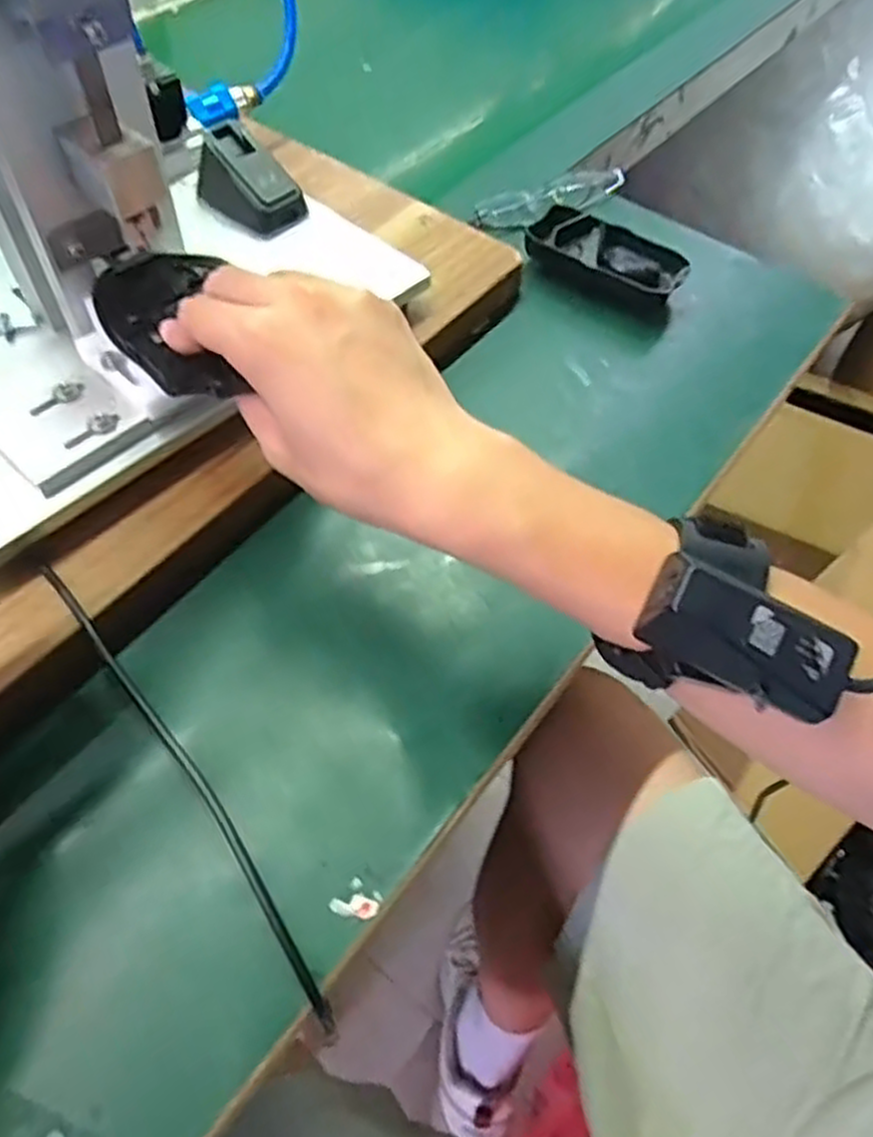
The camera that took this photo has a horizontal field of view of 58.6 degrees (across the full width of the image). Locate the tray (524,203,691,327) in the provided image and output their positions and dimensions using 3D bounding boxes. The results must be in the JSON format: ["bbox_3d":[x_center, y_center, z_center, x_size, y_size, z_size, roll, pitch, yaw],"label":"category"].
[{"bbox_3d":[0.119,-0.215,0.546,0.109,0.027,0.055,32,61,16],"label":"tray"}]

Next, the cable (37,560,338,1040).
[{"bbox_3d":[-0.109,0.085,0.332,0.012,0.027,0.236,-32,64,-22],"label":"cable"}]

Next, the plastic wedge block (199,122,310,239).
[{"bbox_3d":[-0.116,-0.239,0.481,0.061,0.041,0.037,28,60,14],"label":"plastic wedge block"}]

